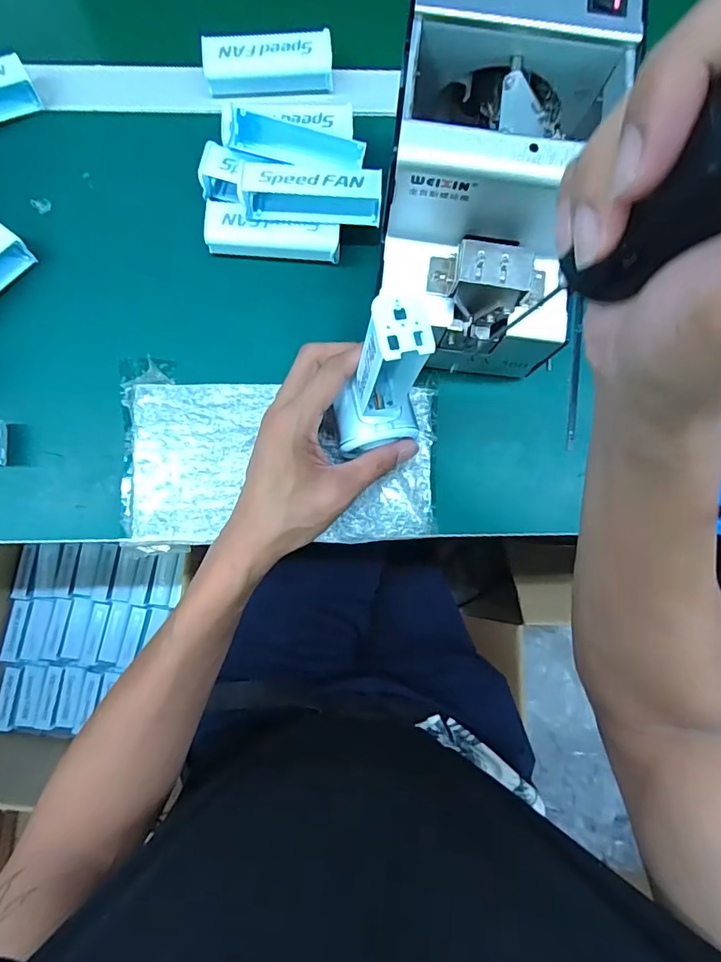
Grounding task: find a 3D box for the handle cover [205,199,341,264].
[{"bbox_3d":[-0.066,-0.190,0.375,0.101,0.020,0.029,5,84,-1],"label":"handle cover"}]

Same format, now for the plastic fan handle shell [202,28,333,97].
[{"bbox_3d":[-0.073,-0.333,0.392,0.099,0.025,0.030,-6,84,-3],"label":"plastic fan handle shell"}]

